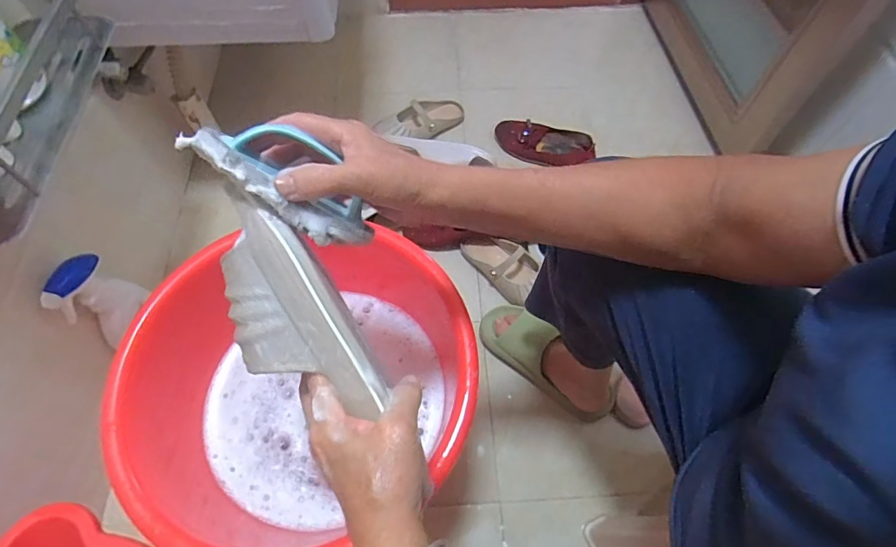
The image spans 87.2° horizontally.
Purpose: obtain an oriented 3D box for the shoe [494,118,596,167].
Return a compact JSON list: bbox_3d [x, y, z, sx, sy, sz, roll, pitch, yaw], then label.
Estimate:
[{"bbox_3d":[0.213,-0.283,1.058,0.218,0.054,0.087,6,62,3],"label":"shoe"}]

